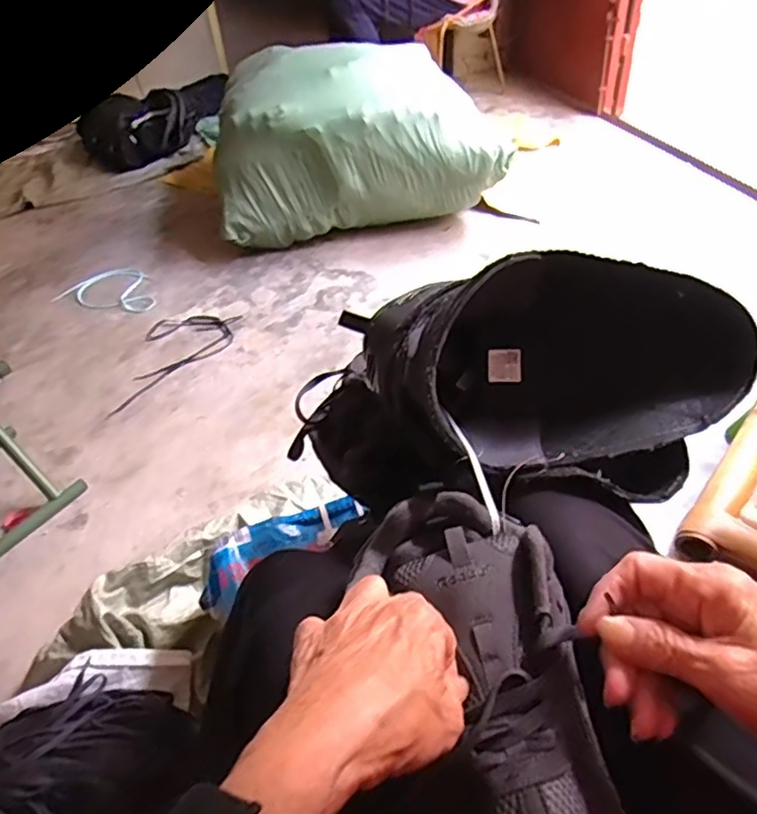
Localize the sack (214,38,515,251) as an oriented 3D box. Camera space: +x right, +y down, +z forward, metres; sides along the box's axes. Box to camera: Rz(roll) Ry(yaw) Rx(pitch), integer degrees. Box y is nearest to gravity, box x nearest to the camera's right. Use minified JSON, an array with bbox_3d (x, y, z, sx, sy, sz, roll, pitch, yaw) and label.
[{"bbox_3d":[-0.053,-0.721,1.644,0.730,0.364,0.410,-6,43,1],"label":"sack"}]

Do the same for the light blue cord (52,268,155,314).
[{"bbox_3d":[-0.678,-0.310,1.627,0.306,0.021,0.182,14,48,20],"label":"light blue cord"}]

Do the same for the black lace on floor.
[{"bbox_3d":[-0.441,-0.103,1.382,0.206,0.011,0.314,-2,45,4],"label":"black lace on floor"}]

